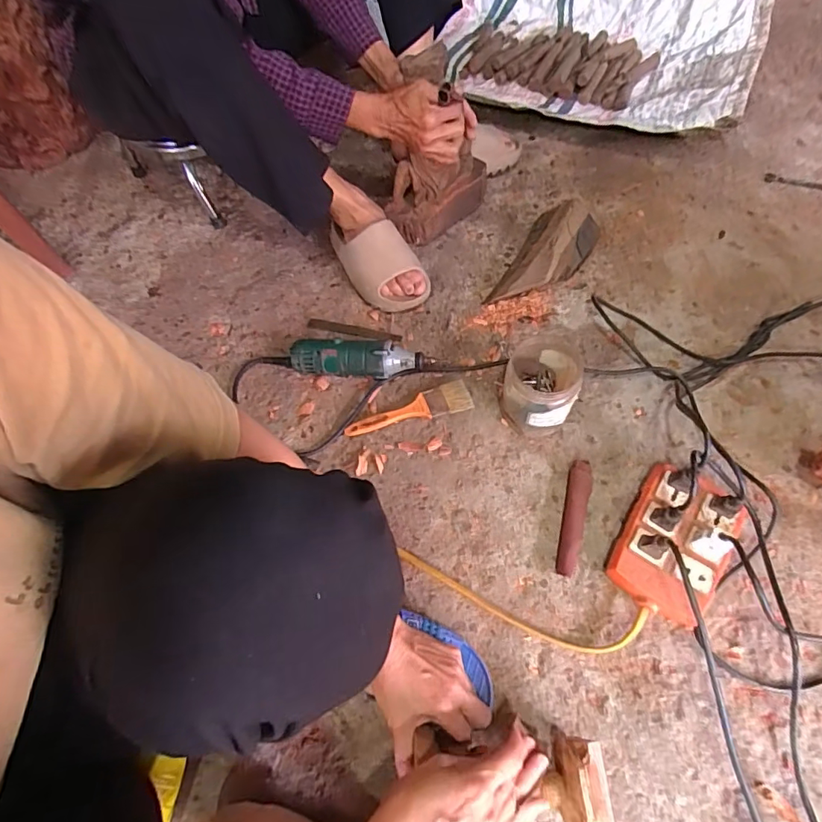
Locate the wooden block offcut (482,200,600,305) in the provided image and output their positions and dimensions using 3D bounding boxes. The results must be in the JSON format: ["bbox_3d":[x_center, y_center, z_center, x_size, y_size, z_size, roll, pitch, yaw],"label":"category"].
[{"bbox_3d":[0.224,-0.256,0.804,0.112,0.064,0.231,25,65,16],"label":"wooden block offcut"}]

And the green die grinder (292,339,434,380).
[{"bbox_3d":[-0.074,-0.075,0.732,0.208,0.055,0.048,4,61,5],"label":"green die grinder"}]

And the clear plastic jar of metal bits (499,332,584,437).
[{"bbox_3d":[0.170,-0.030,0.669,0.090,0.107,0.104,16,63,11],"label":"clear plastic jar of metal bits"}]

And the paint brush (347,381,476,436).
[{"bbox_3d":[-0.004,-0.001,0.704,0.179,0.015,0.044,-16,61,-6],"label":"paint brush"}]

